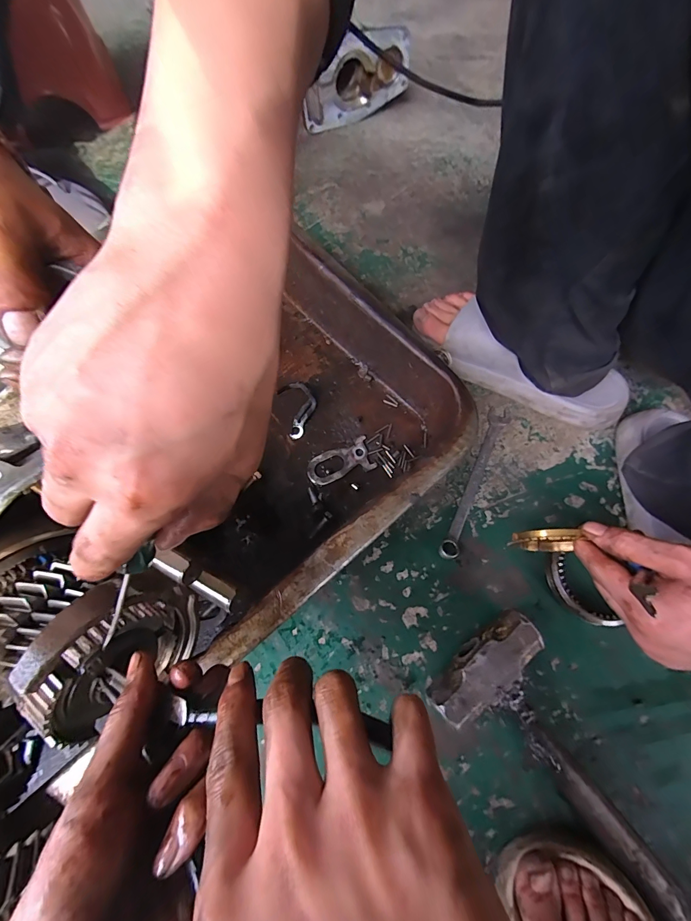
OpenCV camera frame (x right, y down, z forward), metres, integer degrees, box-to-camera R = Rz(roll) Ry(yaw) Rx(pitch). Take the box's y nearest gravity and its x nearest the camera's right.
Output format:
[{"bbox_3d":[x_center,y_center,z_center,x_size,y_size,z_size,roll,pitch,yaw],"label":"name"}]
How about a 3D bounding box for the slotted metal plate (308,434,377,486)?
[{"bbox_3d":[-0.007,0.001,0.419,0.073,0.009,0.039,-18,69,-9],"label":"slotted metal plate"}]

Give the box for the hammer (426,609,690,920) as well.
[{"bbox_3d":[0.218,0.277,0.303,0.104,0.050,0.312,-42,74,-16],"label":"hammer"}]

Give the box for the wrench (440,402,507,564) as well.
[{"bbox_3d":[0.150,0.019,0.426,0.023,0.011,0.199,24,69,8],"label":"wrench"}]

